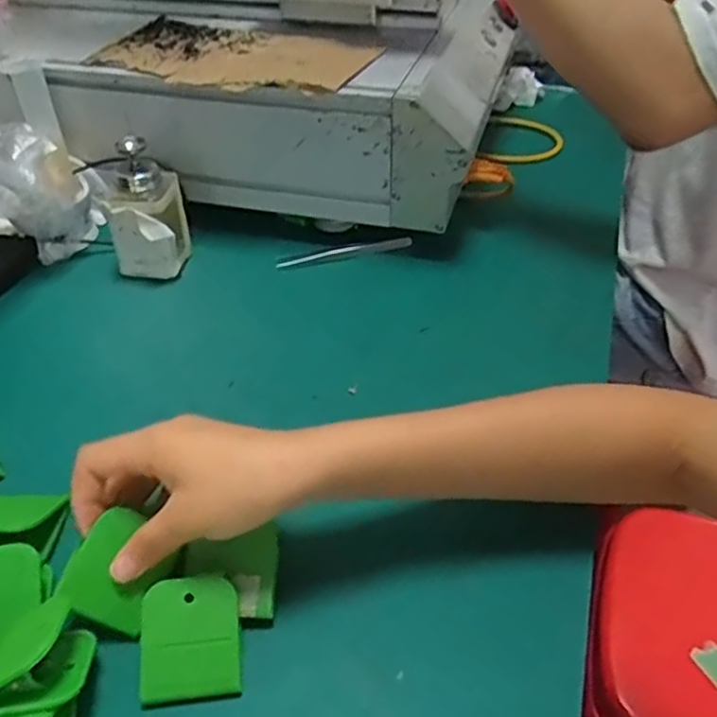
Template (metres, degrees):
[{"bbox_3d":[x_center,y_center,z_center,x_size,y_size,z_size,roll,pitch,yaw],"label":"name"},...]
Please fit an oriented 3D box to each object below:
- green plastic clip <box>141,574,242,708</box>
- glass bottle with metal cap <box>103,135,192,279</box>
[{"bbox_3d":[-0.083,0.138,0.337,0.046,0.004,0.057,-4,68,-8],"label":"green plastic clip"},{"bbox_3d":[-0.183,-0.126,0.585,0.055,0.108,0.052,4,41,4],"label":"glass bottle with metal cap"}]

